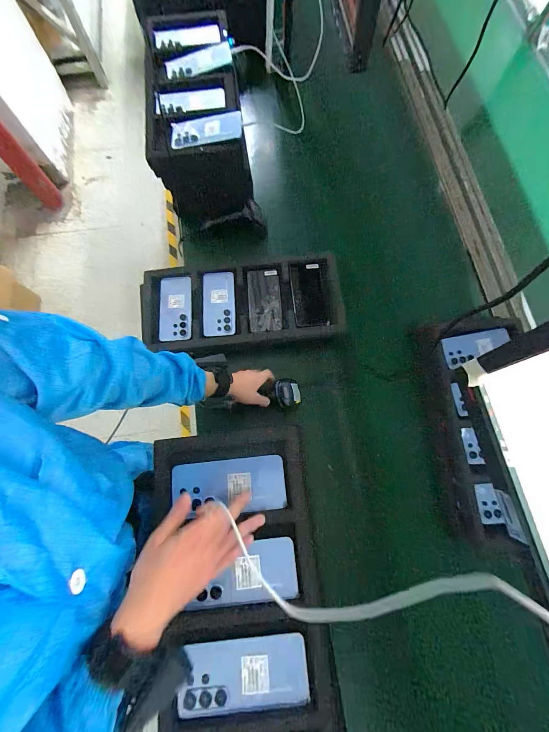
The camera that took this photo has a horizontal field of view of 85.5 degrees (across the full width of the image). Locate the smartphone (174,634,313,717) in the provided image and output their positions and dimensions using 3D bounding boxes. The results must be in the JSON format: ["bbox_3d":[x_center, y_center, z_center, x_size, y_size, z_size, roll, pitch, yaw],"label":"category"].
[{"bbox_3d":[-0.039,0.410,0.391,0.163,0.010,0.079,-4,75,-2],"label":"smartphone"}]

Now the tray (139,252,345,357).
[{"bbox_3d":[-0.085,-0.156,0.742,0.490,0.035,0.235,-4,76,-2],"label":"tray"}]

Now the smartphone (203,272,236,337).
[{"bbox_3d":[-0.141,-0.159,0.748,0.079,0.008,0.172,-3,75,-1],"label":"smartphone"}]

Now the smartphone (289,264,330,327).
[{"bbox_3d":[0.084,-0.178,0.747,0.077,0.012,0.171,-7,76,-2],"label":"smartphone"}]

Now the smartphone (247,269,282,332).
[{"bbox_3d":[-0.025,-0.166,0.751,0.080,0.012,0.169,-4,76,-2],"label":"smartphone"}]

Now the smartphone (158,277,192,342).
[{"bbox_3d":[-0.249,-0.145,0.744,0.081,0.011,0.171,-3,75,-1],"label":"smartphone"}]

